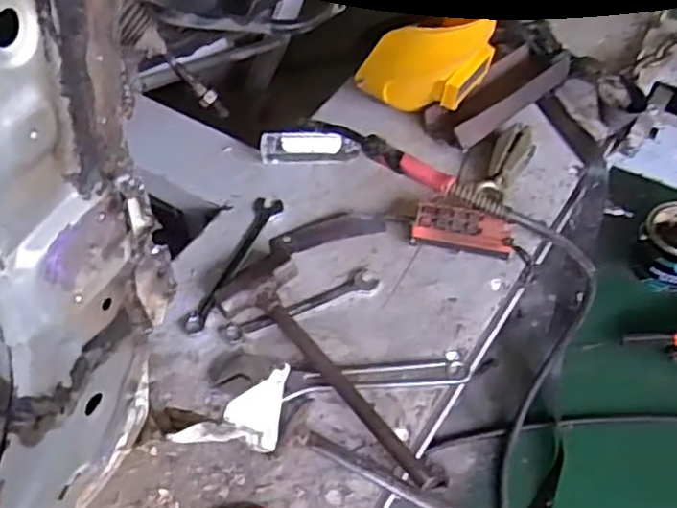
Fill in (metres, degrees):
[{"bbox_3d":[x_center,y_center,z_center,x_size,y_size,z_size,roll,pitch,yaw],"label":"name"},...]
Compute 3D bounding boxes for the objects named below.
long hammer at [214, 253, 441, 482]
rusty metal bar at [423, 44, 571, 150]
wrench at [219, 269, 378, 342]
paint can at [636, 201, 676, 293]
[{"bbox_3d":[-0.008,0.160,1.038,0.142,0.050,0.429,-34,59,-20],"label":"long hammer"},{"bbox_3d":[0.301,-0.298,1.343,0.304,0.049,0.113,-36,60,-21],"label":"rusty metal bar"},{"bbox_3d":[-0.060,0.079,1.125,0.254,0.013,0.043,-23,56,-14],"label":"wrench"},{"bbox_3d":[0.792,-0.018,1.696,0.156,0.195,0.160,-1,54,2],"label":"paint can"}]

